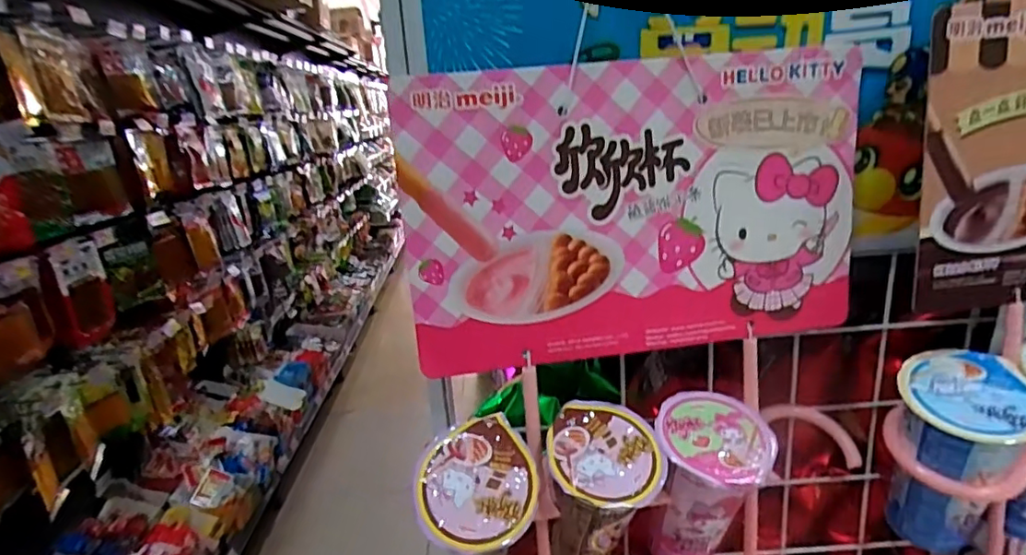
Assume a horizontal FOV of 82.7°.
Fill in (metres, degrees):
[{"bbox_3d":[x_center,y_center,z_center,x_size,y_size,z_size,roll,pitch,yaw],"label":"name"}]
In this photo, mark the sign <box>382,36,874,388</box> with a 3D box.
[{"bbox_3d":[0.068,-0.035,0.314,0.244,0.155,0.005,-7,12,-6],"label":"sign"}]

